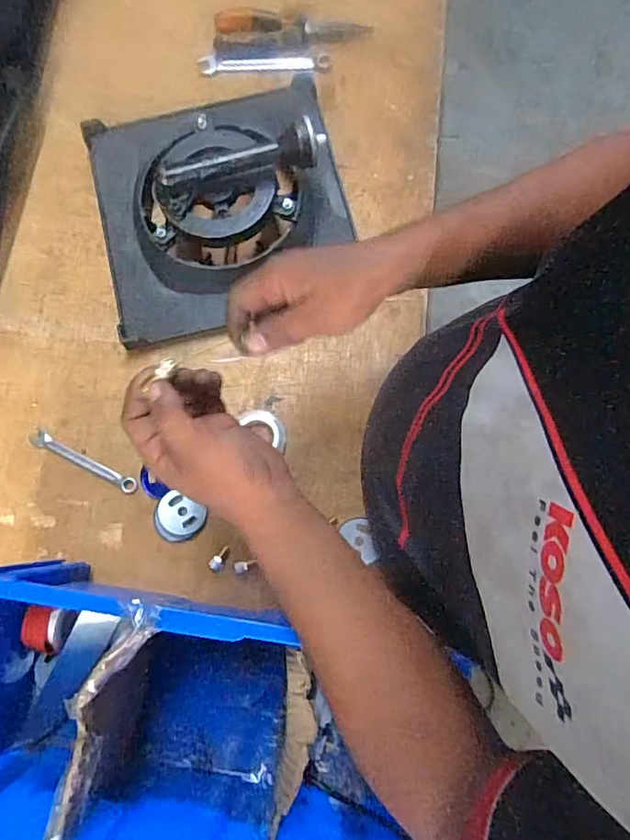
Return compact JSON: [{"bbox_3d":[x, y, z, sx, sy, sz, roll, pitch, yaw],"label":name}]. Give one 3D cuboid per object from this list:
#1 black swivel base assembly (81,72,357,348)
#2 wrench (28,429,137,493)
[{"bbox_3d":[-0.116,-0.275,0.616,0.293,0.102,0.313,-15,80,-3],"label":"black swivel base assembly"},{"bbox_3d":[-0.264,0.047,0.604,0.136,0.004,0.021,25,80,5],"label":"wrench"}]

